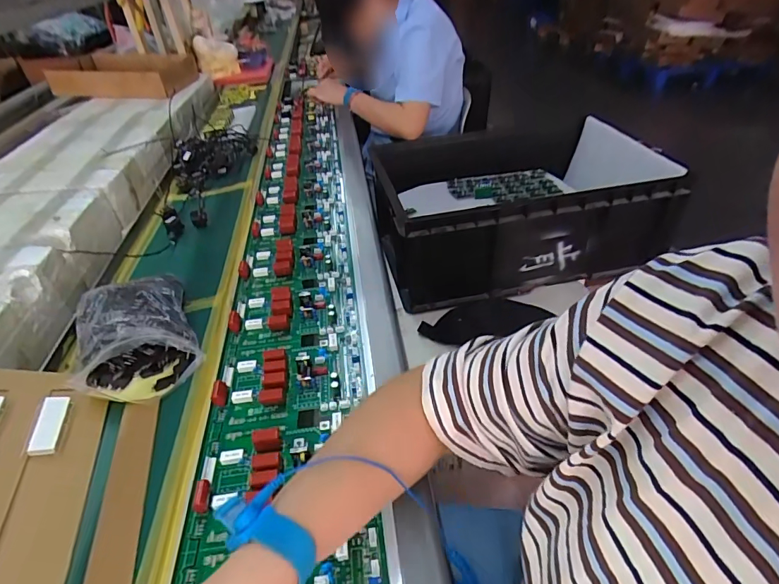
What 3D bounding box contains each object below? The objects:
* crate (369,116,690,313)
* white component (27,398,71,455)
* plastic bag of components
[{"bbox_3d":[0.281,-0.203,1.036,0.601,0.230,0.385,-10,38,-6],"label":"crate"},{"bbox_3d":[-0.360,0.140,0.463,0.026,0.007,0.067,7,39,-27],"label":"white component"},{"bbox_3d":[-0.315,0.054,0.541,0.128,0.070,0.183,-23,41,-21],"label":"plastic bag of components"}]

